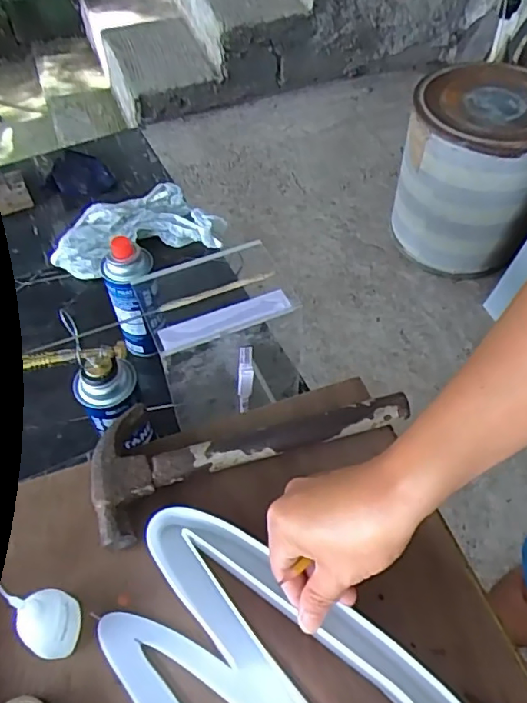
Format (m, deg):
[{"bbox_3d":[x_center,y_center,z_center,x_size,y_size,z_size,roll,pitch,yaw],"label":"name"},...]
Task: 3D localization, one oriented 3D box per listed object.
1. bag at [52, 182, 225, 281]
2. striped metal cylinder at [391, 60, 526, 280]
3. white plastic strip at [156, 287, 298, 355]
[{"bbox_3d":[-0.219,-0.210,0.953,0.282,0.051,0.127,-15,54,-12],"label":"bag"},{"bbox_3d":[0.599,-0.518,1.621,0.387,0.451,0.402,17,54,11],"label":"striped metal cylinder"},{"bbox_3d":[-0.038,-0.034,0.582,0.145,0.008,0.034,-18,55,-15],"label":"white plastic strip"}]

